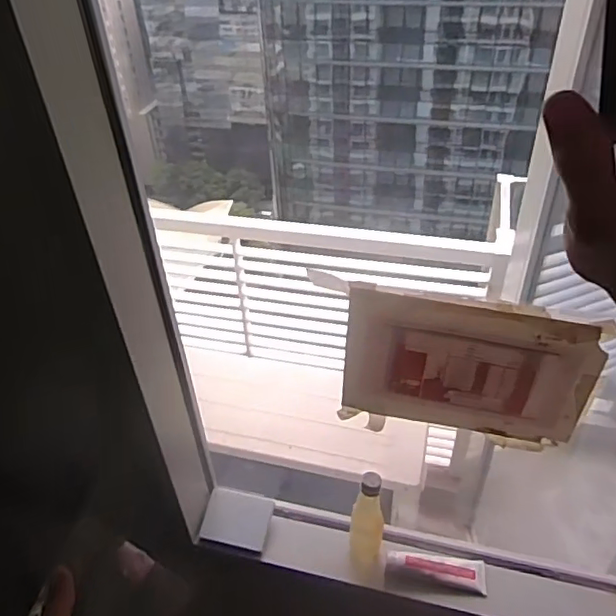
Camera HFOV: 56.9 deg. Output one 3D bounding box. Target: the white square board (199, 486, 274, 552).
[{"bbox_3d":[-0.125,0.379,1.021,0.116,0.010,0.093,11,65,8],"label":"white square board"}]

